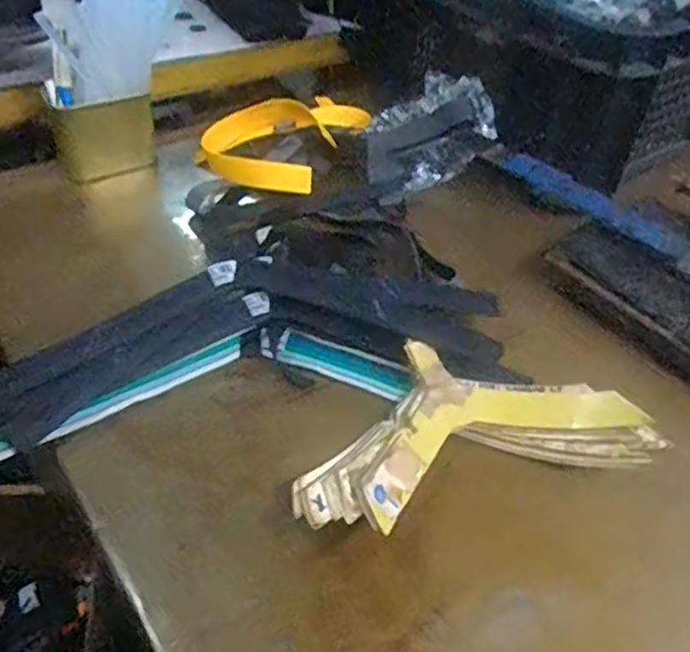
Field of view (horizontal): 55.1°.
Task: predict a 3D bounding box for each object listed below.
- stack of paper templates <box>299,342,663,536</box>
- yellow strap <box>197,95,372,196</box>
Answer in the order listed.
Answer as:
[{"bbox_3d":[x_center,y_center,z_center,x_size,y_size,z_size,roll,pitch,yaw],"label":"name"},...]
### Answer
[{"bbox_3d":[0.070,0.066,0.449,0.230,0.044,0.140,-11,44,-15],"label":"stack of paper templates"},{"bbox_3d":[-0.071,-0.218,0.718,0.159,0.047,0.196,17,44,14],"label":"yellow strap"}]

